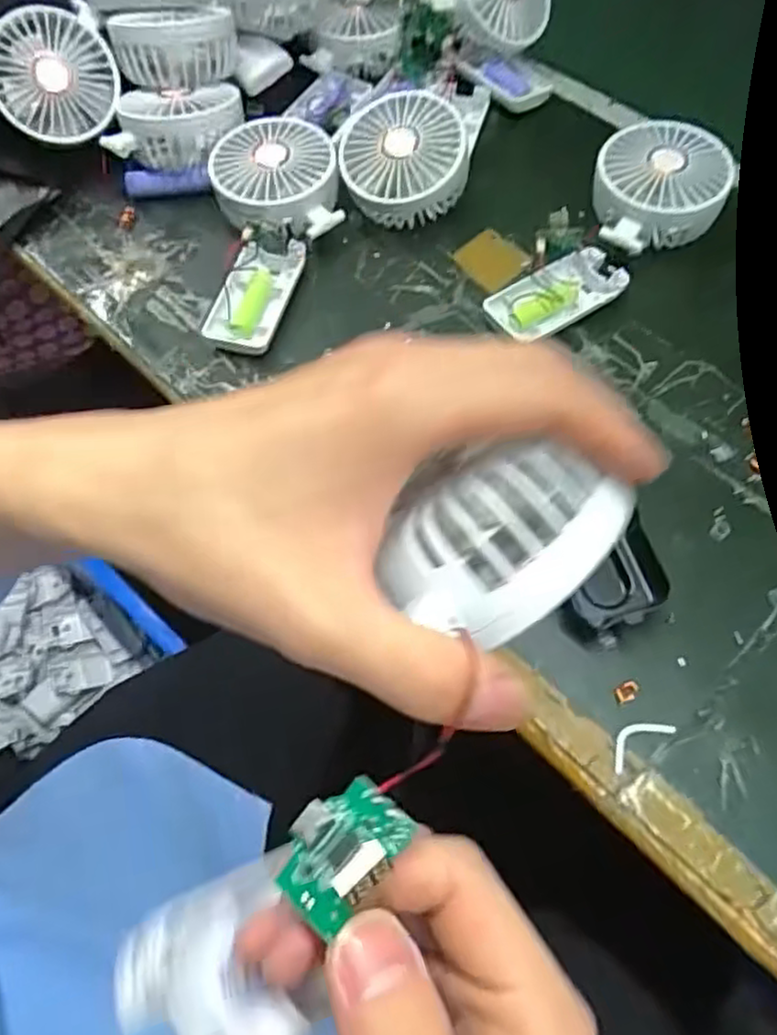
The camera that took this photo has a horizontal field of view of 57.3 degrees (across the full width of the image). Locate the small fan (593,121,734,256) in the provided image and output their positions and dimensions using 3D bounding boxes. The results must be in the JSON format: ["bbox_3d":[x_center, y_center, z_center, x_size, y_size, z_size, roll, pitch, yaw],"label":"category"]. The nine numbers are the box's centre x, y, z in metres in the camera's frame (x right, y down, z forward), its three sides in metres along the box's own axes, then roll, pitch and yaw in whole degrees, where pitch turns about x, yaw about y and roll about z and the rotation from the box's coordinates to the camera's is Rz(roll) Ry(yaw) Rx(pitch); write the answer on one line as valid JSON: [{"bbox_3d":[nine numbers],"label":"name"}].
[{"bbox_3d":[0.180,-0.217,0.474,0.082,0.045,0.090,2,62,2],"label":"small fan"}]

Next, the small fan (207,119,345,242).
[{"bbox_3d":[-0.079,-0.233,0.502,0.084,0.050,0.089,-8,62,-3],"label":"small fan"}]

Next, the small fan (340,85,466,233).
[{"bbox_3d":[0.011,-0.247,0.491,0.084,0.039,0.080,-2,84,13],"label":"small fan"}]

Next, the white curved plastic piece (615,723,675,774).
[{"bbox_3d":[0.121,0.108,0.345,0.035,0.004,0.015,-30,66,-14],"label":"white curved plastic piece"}]

